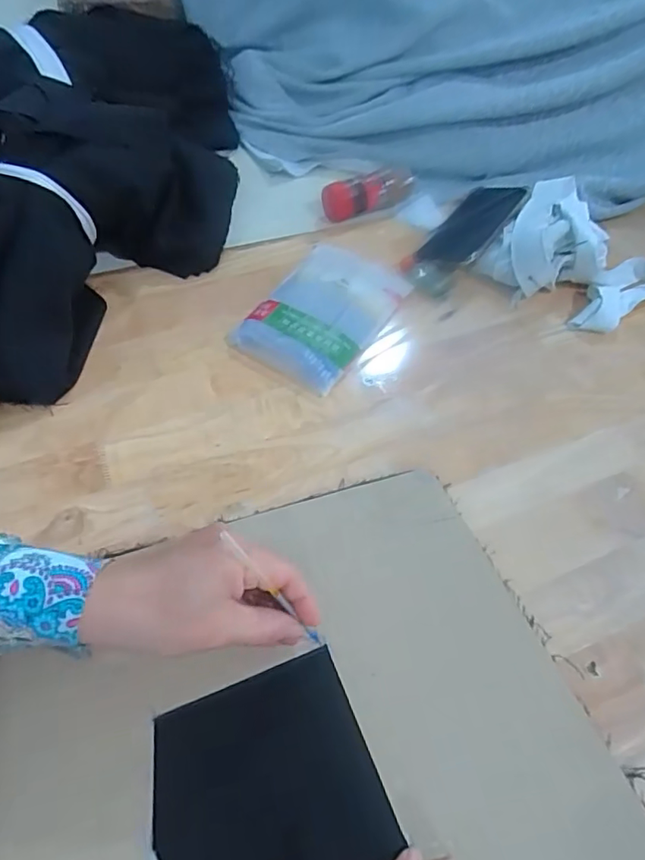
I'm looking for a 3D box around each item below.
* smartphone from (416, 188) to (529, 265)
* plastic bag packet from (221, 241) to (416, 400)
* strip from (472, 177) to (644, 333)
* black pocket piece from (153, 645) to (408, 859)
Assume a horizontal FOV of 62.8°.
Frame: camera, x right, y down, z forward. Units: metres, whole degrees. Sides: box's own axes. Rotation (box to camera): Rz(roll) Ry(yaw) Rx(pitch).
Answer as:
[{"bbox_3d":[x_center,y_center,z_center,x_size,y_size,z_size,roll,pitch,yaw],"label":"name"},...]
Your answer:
[{"bbox_3d":[0.166,-0.224,0.583,0.071,0.012,0.130,26,69,32],"label":"smartphone"},{"bbox_3d":[0.002,-0.118,0.524,0.112,0.021,0.175,29,57,15],"label":"plastic bag packet"},{"bbox_3d":[0.273,-0.181,0.557,0.166,0.068,0.137,33,59,18],"label":"strip"},{"bbox_3d":[-0.030,0.200,0.296,0.118,0.006,0.114,-17,58,-16],"label":"black pocket piece"}]

